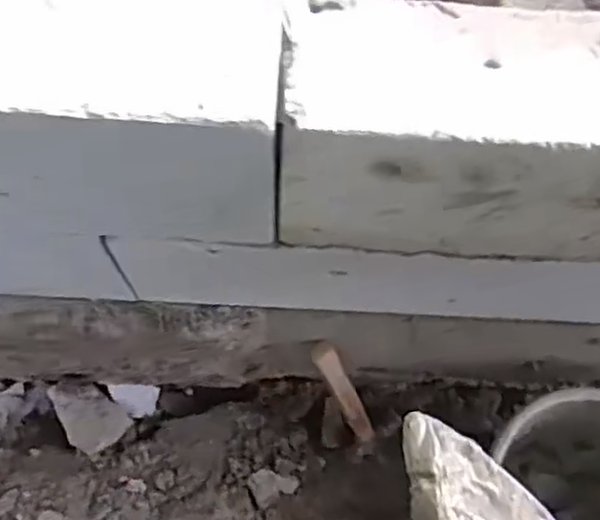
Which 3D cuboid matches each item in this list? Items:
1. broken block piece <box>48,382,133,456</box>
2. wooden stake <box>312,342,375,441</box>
[{"bbox_3d":[-0.351,0.248,1.164,0.090,0.035,0.134,-43,77,-14],"label":"broken block piece"},{"bbox_3d":[0.065,0.189,1.004,0.029,0.221,0.022,-37,41,-13],"label":"wooden stake"}]

